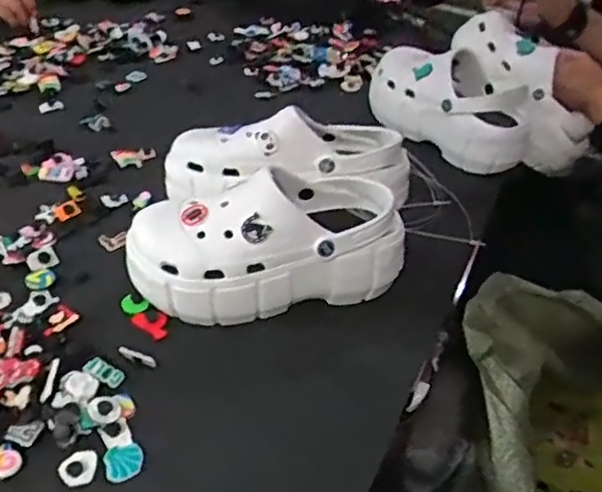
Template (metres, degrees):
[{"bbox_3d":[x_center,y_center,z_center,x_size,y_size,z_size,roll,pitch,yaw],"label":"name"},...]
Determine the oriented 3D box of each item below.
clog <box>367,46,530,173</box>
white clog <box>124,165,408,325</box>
[{"bbox_3d":[0.203,-0.195,0.838,0.239,0.100,0.112,34,47,30],"label":"clog"},{"bbox_3d":[-0.027,-0.008,0.565,0.251,0.100,0.102,-8,41,-17],"label":"white clog"}]

